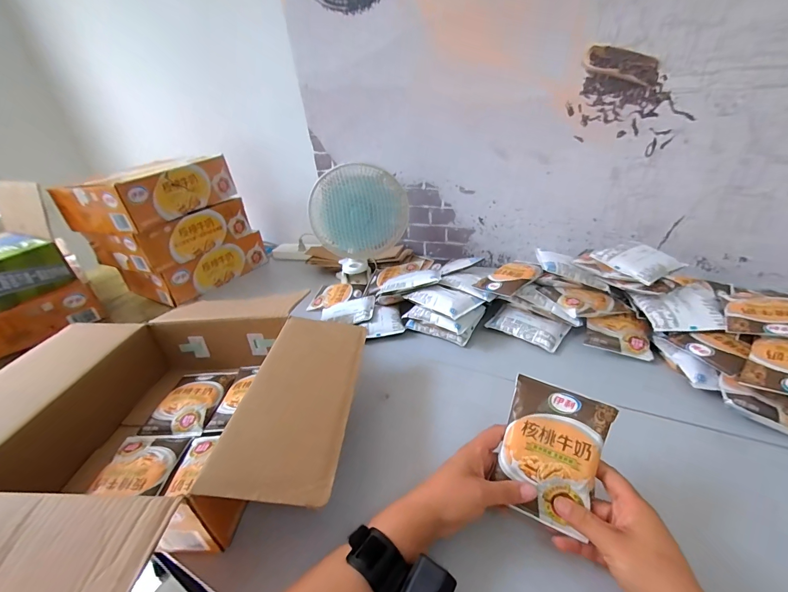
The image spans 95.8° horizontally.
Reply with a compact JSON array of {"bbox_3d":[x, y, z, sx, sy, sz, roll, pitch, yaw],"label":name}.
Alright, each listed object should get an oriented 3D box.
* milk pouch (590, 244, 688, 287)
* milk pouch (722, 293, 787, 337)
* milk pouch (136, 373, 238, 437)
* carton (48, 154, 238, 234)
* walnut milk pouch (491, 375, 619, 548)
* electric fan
[{"bbox_3d":[0.413,-0.062,0.600,0.119,0.030,0.092,-24,34,-26],"label":"milk pouch"},{"bbox_3d":[0.523,0.025,0.494,0.095,0.020,0.105,11,35,29],"label":"milk pouch"},{"bbox_3d":[-0.331,0.169,0.578,0.101,0.019,0.132,-5,30,4],"label":"milk pouch"},{"bbox_3d":[-0.616,-0.269,0.905,0.260,0.114,0.316,7,33,24],"label":"carton"},{"bbox_3d":[0.160,0.159,0.367,0.092,0.020,0.131,17,74,25],"label":"walnut milk pouch"},{"bbox_3d":[-0.088,-0.177,0.843,0.204,0.271,0.126,-17,31,-16],"label":"electric fan"}]

